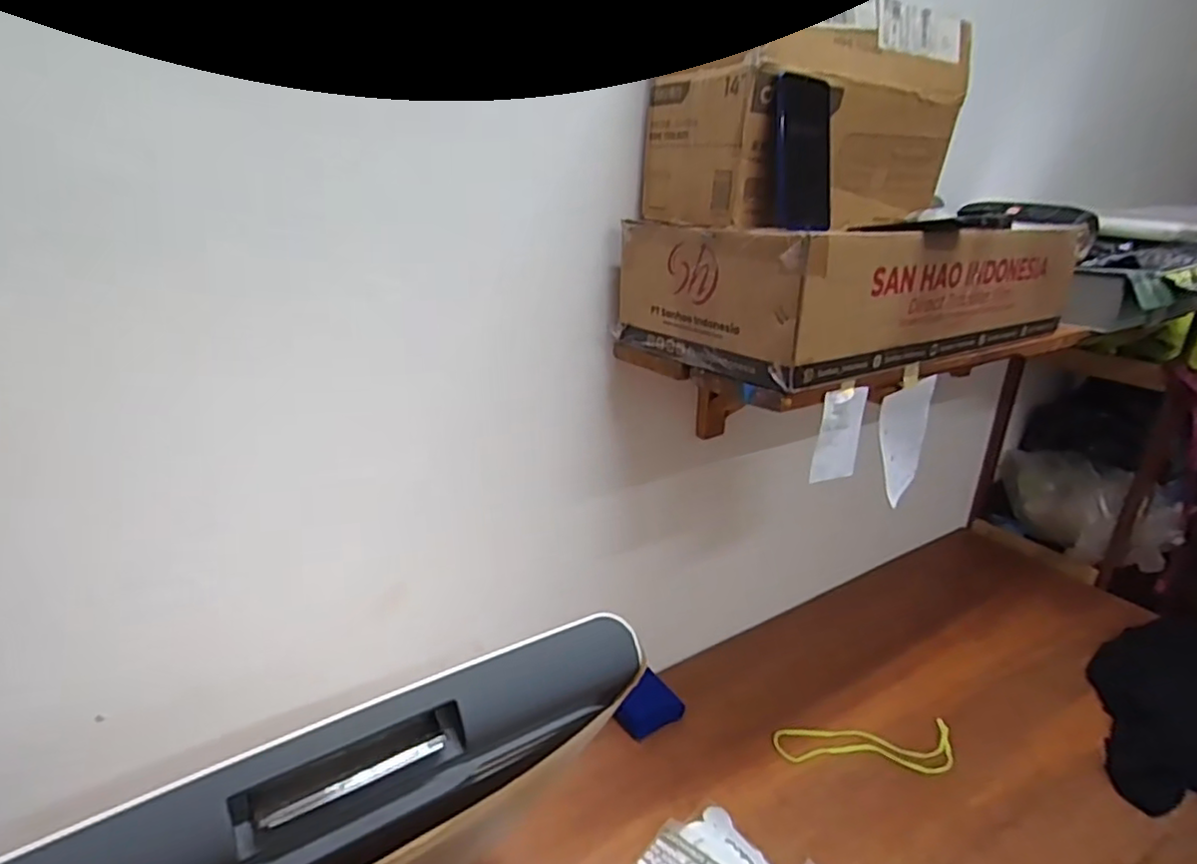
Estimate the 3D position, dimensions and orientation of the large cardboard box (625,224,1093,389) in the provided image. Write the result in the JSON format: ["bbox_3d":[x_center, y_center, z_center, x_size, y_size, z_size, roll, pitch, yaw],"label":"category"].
[{"bbox_3d":[0.363,-0.199,0.883,0.617,0.154,0.286,-12,26,-31],"label":"large cardboard box"}]

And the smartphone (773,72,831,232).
[{"bbox_3d":[0.220,-0.293,0.684,0.072,0.154,0.013,-7,10,-23],"label":"smartphone"}]

